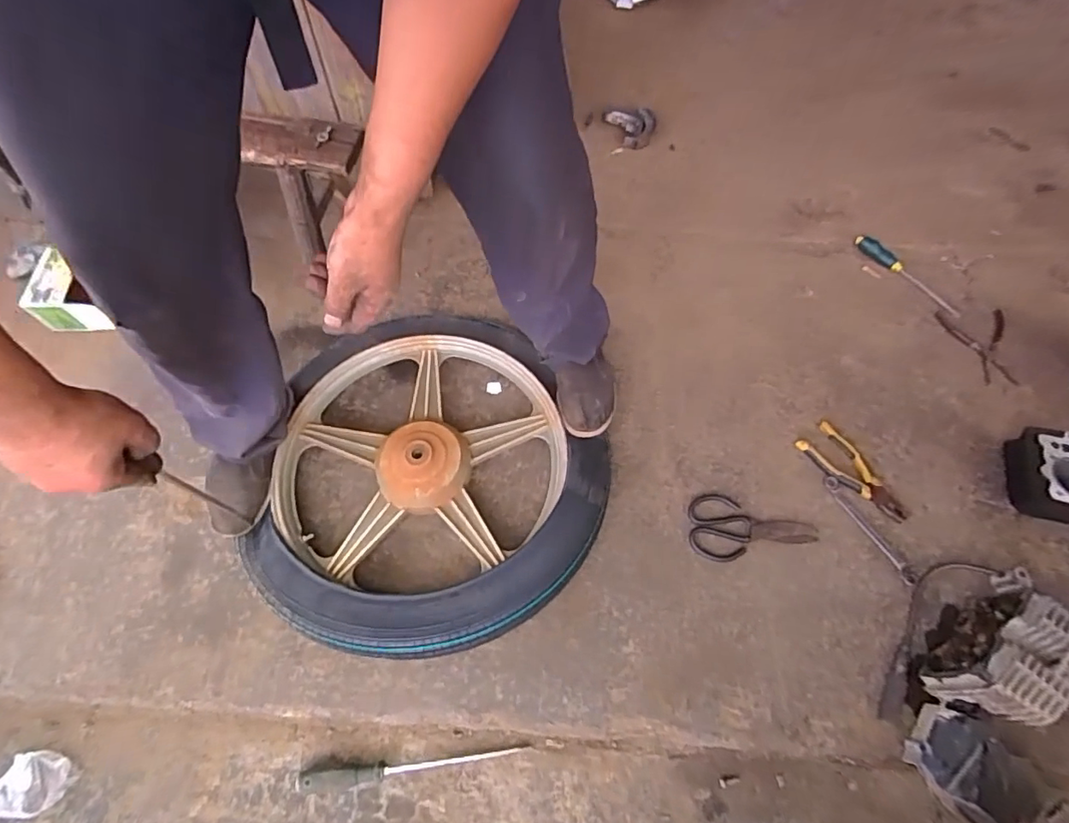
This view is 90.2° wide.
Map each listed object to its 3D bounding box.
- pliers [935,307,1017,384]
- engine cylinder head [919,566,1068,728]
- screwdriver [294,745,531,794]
[{"bbox_3d":[0.854,-0.125,1.014,0.132,0.012,0.171,-2,61,1],"label":"pliers"},{"bbox_3d":[0.622,0.321,0.714,0.183,0.151,0.102,-35,66,-16],"label":"engine cylinder head"},{"bbox_3d":[-0.169,0.485,0.723,0.312,0.034,0.030,-5,60,-4],"label":"screwdriver"}]

